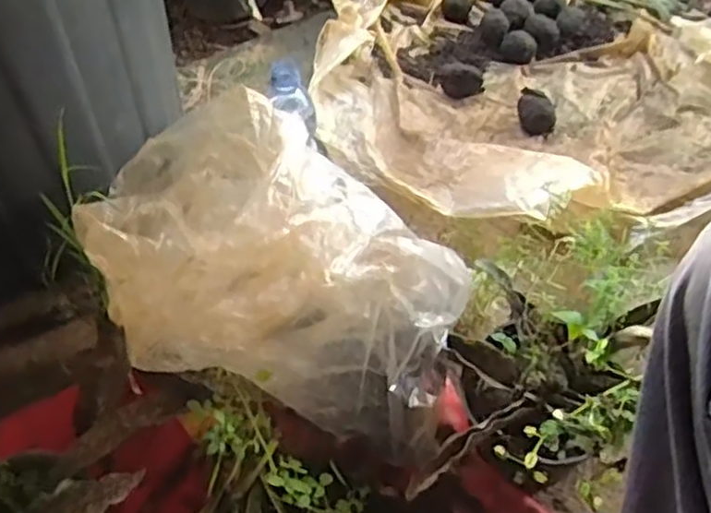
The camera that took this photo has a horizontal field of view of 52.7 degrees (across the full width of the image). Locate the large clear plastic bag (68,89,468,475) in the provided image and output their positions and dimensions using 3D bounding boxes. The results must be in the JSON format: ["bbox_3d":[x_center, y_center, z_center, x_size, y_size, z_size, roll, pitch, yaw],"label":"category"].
[{"bbox_3d":[-0.072,0.016,0.643,0.319,0.218,0.214,12,55,11],"label":"large clear plastic bag"}]

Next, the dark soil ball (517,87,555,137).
[{"bbox_3d":[0.259,-0.206,1.026,0.054,0.039,0.055,6,54,7],"label":"dark soil ball"}]

